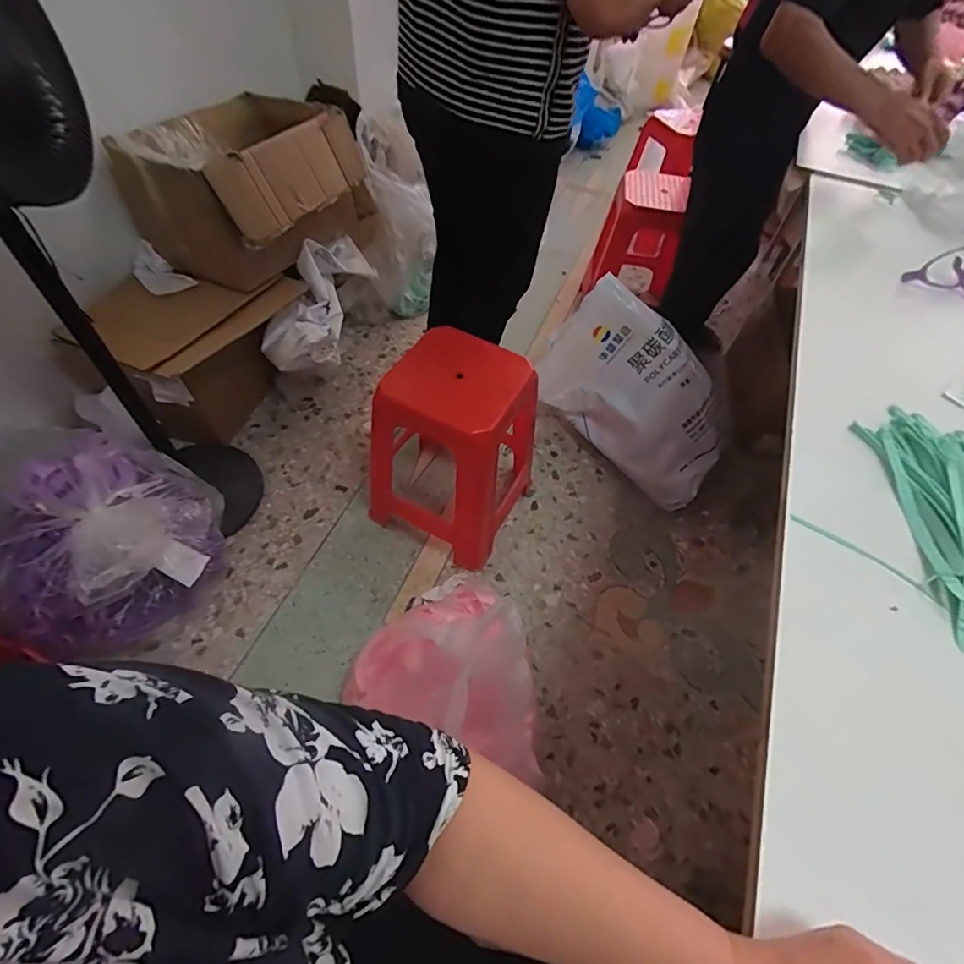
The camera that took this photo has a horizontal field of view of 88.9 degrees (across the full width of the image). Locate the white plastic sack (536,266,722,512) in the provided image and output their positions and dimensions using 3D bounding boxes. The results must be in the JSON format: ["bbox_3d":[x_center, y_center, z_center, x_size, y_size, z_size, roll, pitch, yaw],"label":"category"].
[{"bbox_3d":[0.429,-0.250,1.385,0.563,0.381,0.243,37,60,20],"label":"white plastic sack"}]

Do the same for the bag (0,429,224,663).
[{"bbox_3d":[-0.796,0.111,1.108,0.365,0.236,0.373,-25,60,-21],"label":"bag"}]

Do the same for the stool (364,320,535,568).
[{"bbox_3d":[-0.061,-0.079,1.214,0.330,0.466,0.328,24,56,13],"label":"stool"}]

